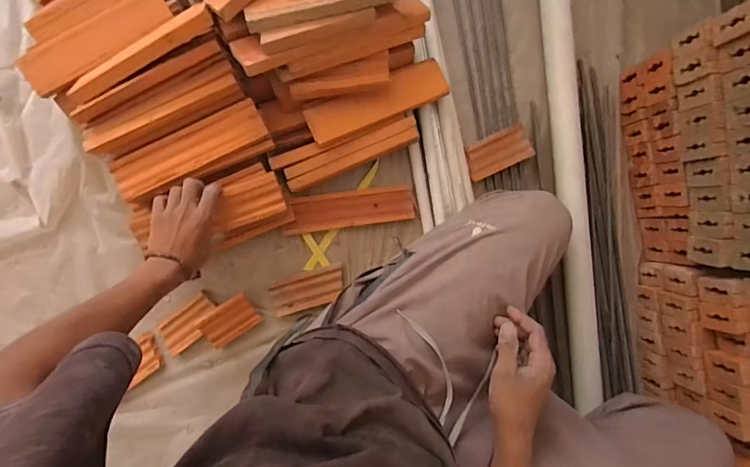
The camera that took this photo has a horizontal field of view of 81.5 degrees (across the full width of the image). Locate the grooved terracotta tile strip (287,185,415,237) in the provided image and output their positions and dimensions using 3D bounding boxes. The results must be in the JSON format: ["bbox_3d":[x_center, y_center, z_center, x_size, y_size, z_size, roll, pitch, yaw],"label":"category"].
[{"bbox_3d":[-0.045,-0.043,0.767,0.222,0.020,0.063,-8,92,-4],"label":"grooved terracotta tile strip"}]

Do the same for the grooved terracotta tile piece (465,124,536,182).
[{"bbox_3d":[0.215,-0.141,0.755,0.114,0.011,0.062,-25,93,-3],"label":"grooved terracotta tile piece"}]

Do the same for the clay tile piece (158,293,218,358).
[{"bbox_3d":[-0.321,0.155,0.751,0.105,0.013,0.058,-40,94,-2],"label":"clay tile piece"}]

